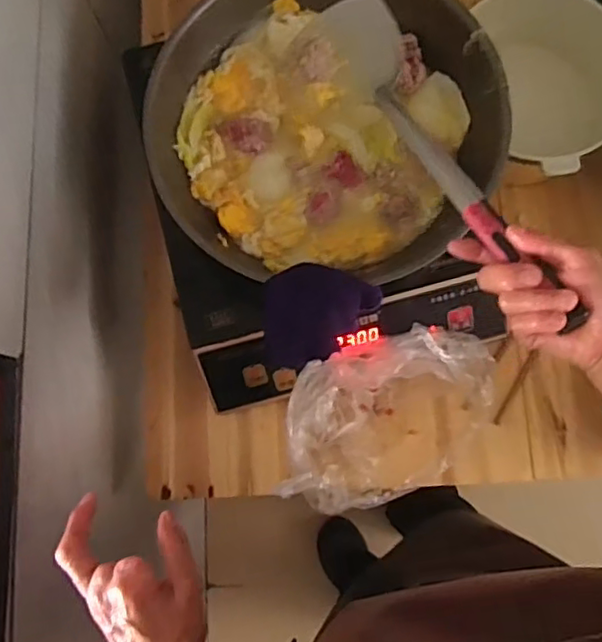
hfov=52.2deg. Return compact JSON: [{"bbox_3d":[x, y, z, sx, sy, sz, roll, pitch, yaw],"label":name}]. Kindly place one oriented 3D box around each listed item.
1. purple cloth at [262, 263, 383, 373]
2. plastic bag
[{"bbox_3d":[0.018,-0.004,0.540,0.101,0.032,0.085,-4,80,-1],"label":"purple cloth"},{"bbox_3d":[0.090,0.103,0.656,0.236,0.102,0.153,-19,80,-3],"label":"plastic bag"}]

